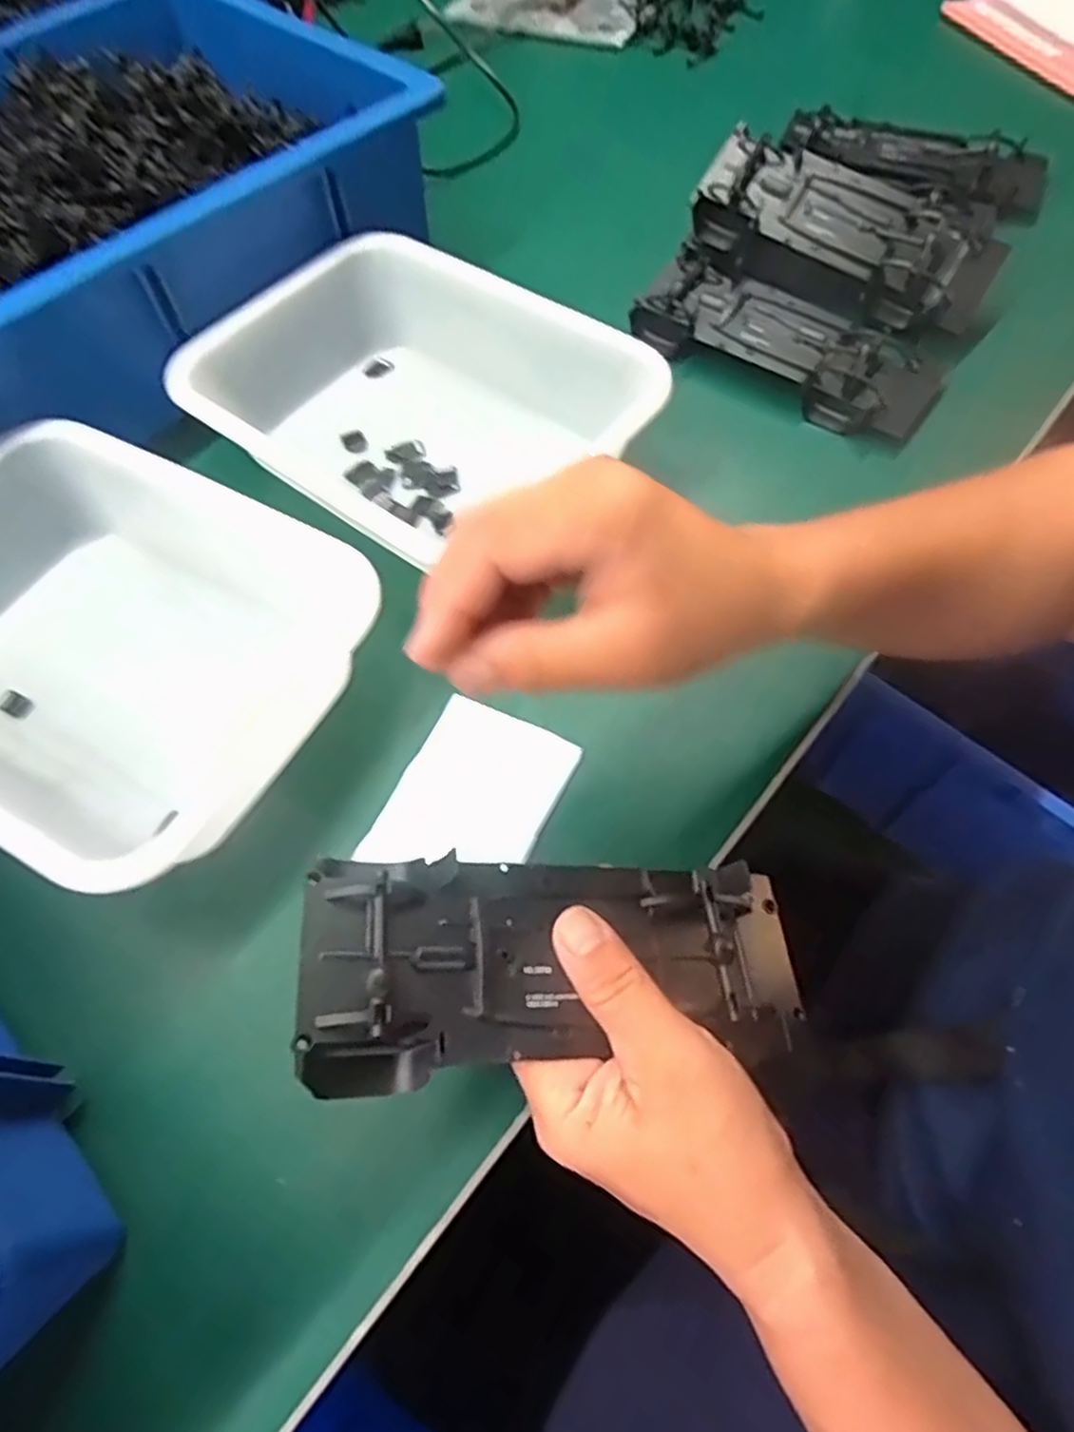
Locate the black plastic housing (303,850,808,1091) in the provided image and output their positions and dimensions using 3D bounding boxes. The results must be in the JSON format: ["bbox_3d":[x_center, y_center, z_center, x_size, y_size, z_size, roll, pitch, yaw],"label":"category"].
[{"bbox_3d":[0.010,0.086,0.265,0.178,0.023,0.071,3,60,-19],"label":"black plastic housing"}]

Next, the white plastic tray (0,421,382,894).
[{"bbox_3d":[-0.220,-0.036,0.368,0.231,0.063,0.185,23,65,15],"label":"white plastic tray"}]

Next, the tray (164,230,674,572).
[{"bbox_3d":[-0.076,-0.181,0.438,0.243,0.066,0.183,35,69,19],"label":"tray"}]

